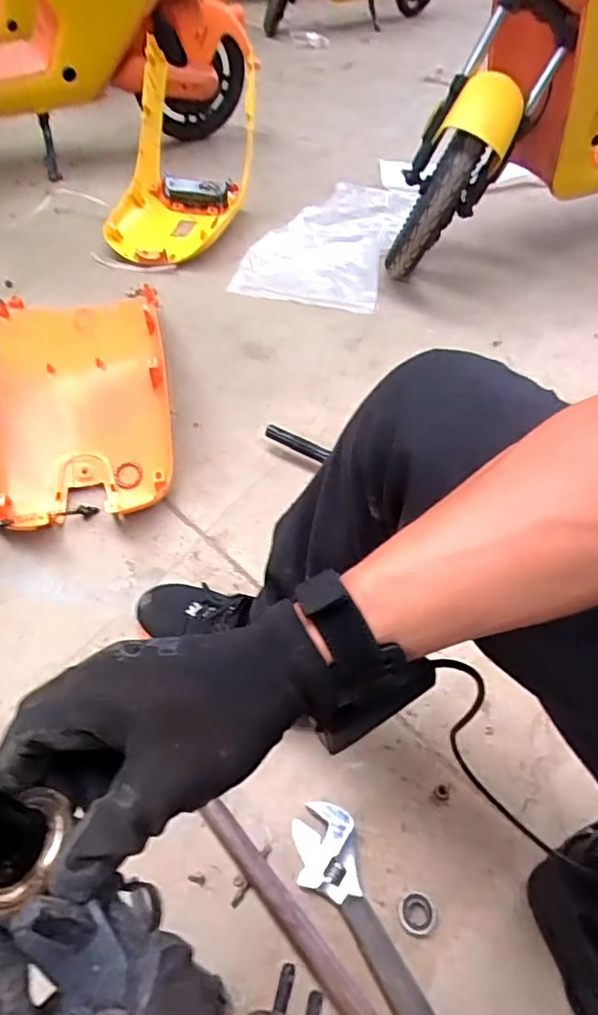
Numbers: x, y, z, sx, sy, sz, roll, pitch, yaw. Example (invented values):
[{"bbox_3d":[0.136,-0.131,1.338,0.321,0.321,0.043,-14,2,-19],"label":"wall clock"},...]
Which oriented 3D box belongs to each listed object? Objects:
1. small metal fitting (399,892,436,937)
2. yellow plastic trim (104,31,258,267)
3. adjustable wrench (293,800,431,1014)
[{"bbox_3d":[0.115,0.395,0.562,0.034,0.007,0.034,1,48,-1],"label":"small metal fitting"},{"bbox_3d":[-0.312,-0.961,1.558,0.340,0.327,0.730,8,49,1],"label":"yellow plastic trim"},{"bbox_3d":[0.079,0.418,0.526,0.065,0.015,0.292,-21,52,-19],"label":"adjustable wrench"}]

